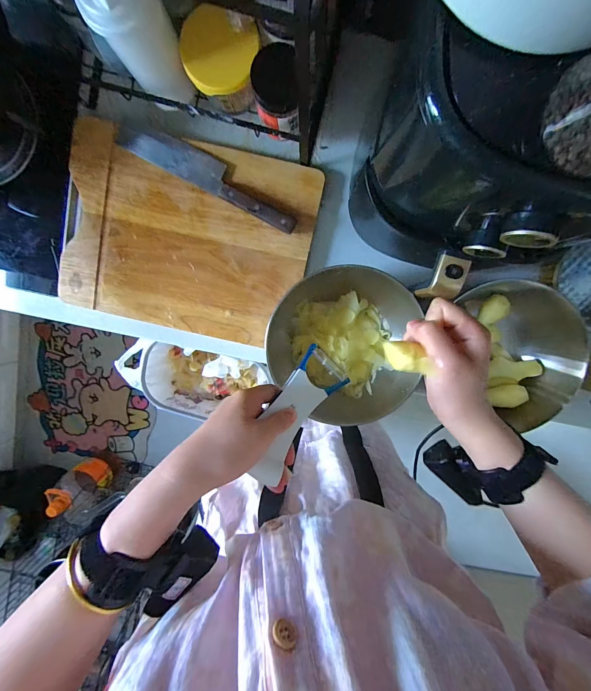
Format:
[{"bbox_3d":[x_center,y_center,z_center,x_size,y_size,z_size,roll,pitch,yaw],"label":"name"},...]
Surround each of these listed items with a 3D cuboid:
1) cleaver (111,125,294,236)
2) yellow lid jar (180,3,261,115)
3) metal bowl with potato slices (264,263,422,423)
[{"bbox_3d":[-0.127,-0.252,0.456,0.289,0.021,0.046,27,99,-3],"label":"cleaver"},{"bbox_3d":[-0.090,-0.350,0.394,0.081,0.074,0.083,0,99,1],"label":"yellow lid jar"},{"bbox_3d":[0.074,0.010,0.502,0.230,0.065,0.255,-2,99,2],"label":"metal bowl with potato slices"}]

